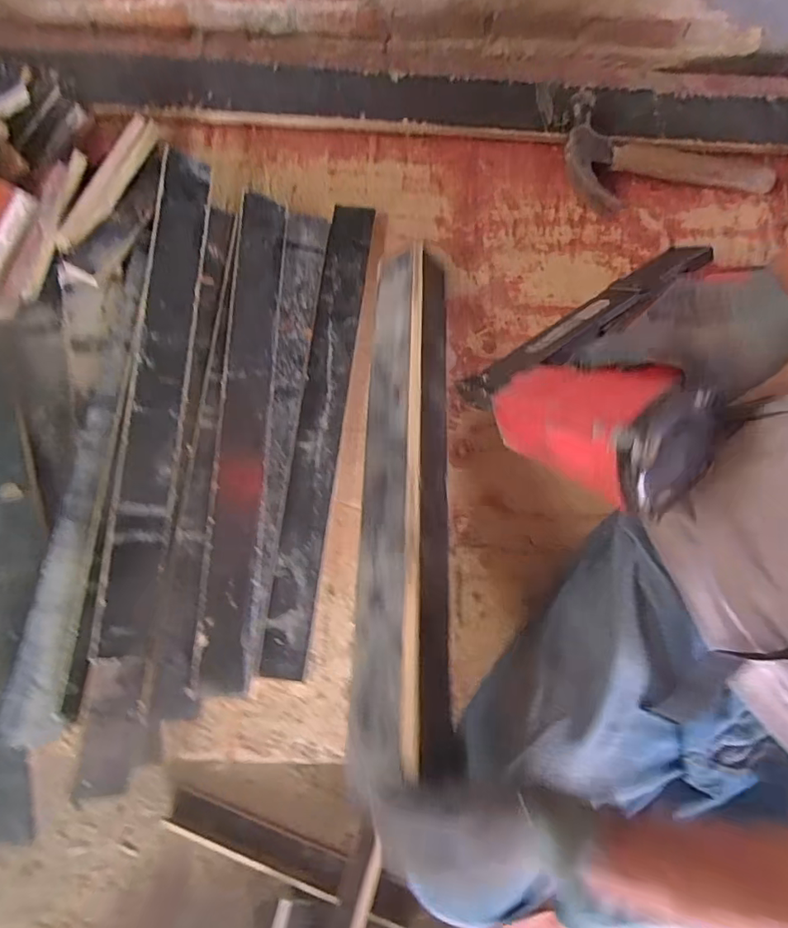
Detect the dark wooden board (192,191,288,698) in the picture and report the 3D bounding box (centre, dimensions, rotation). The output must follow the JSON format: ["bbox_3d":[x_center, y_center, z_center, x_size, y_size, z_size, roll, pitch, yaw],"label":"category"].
[{"bbox_3d":[-0.147,-0.042,0.502,0.052,0.012,0.498,7,77,-22],"label":"dark wooden board"}]

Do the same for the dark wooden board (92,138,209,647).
[{"bbox_3d":[-0.225,-0.076,0.485,0.049,0.028,0.484,4,78,0],"label":"dark wooden board"}]

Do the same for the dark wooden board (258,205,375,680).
[{"bbox_3d":[-0.073,-0.044,0.525,0.046,0.025,0.498,7,78,1],"label":"dark wooden board"}]

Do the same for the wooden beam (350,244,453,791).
[{"bbox_3d":[0.011,0.002,0.441,0.076,0.054,0.472,2,63,0],"label":"wooden beam"}]

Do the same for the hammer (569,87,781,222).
[{"bbox_3d":[0.317,-0.334,0.584,0.257,0.043,0.122,16,79,3],"label":"hammer"}]

